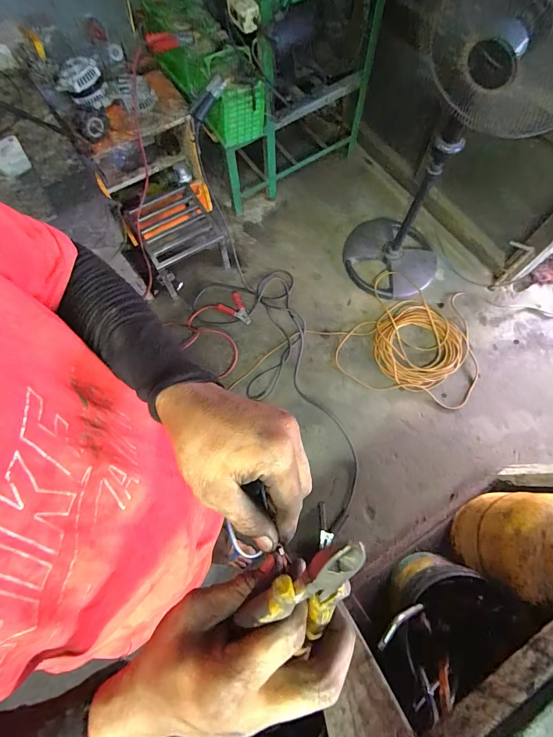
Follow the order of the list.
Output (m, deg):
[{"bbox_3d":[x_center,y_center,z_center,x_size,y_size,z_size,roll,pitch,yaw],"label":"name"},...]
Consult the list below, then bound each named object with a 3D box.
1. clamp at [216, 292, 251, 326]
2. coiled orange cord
[{"bbox_3d":[-0.196,-0.253,1.571,0.113,0.026,0.166,-23,73,-6],"label":"clamp"},{"bbox_3d":[0.529,-0.157,1.515,0.698,0.055,0.543,16,73,6],"label":"coiled orange cord"}]

